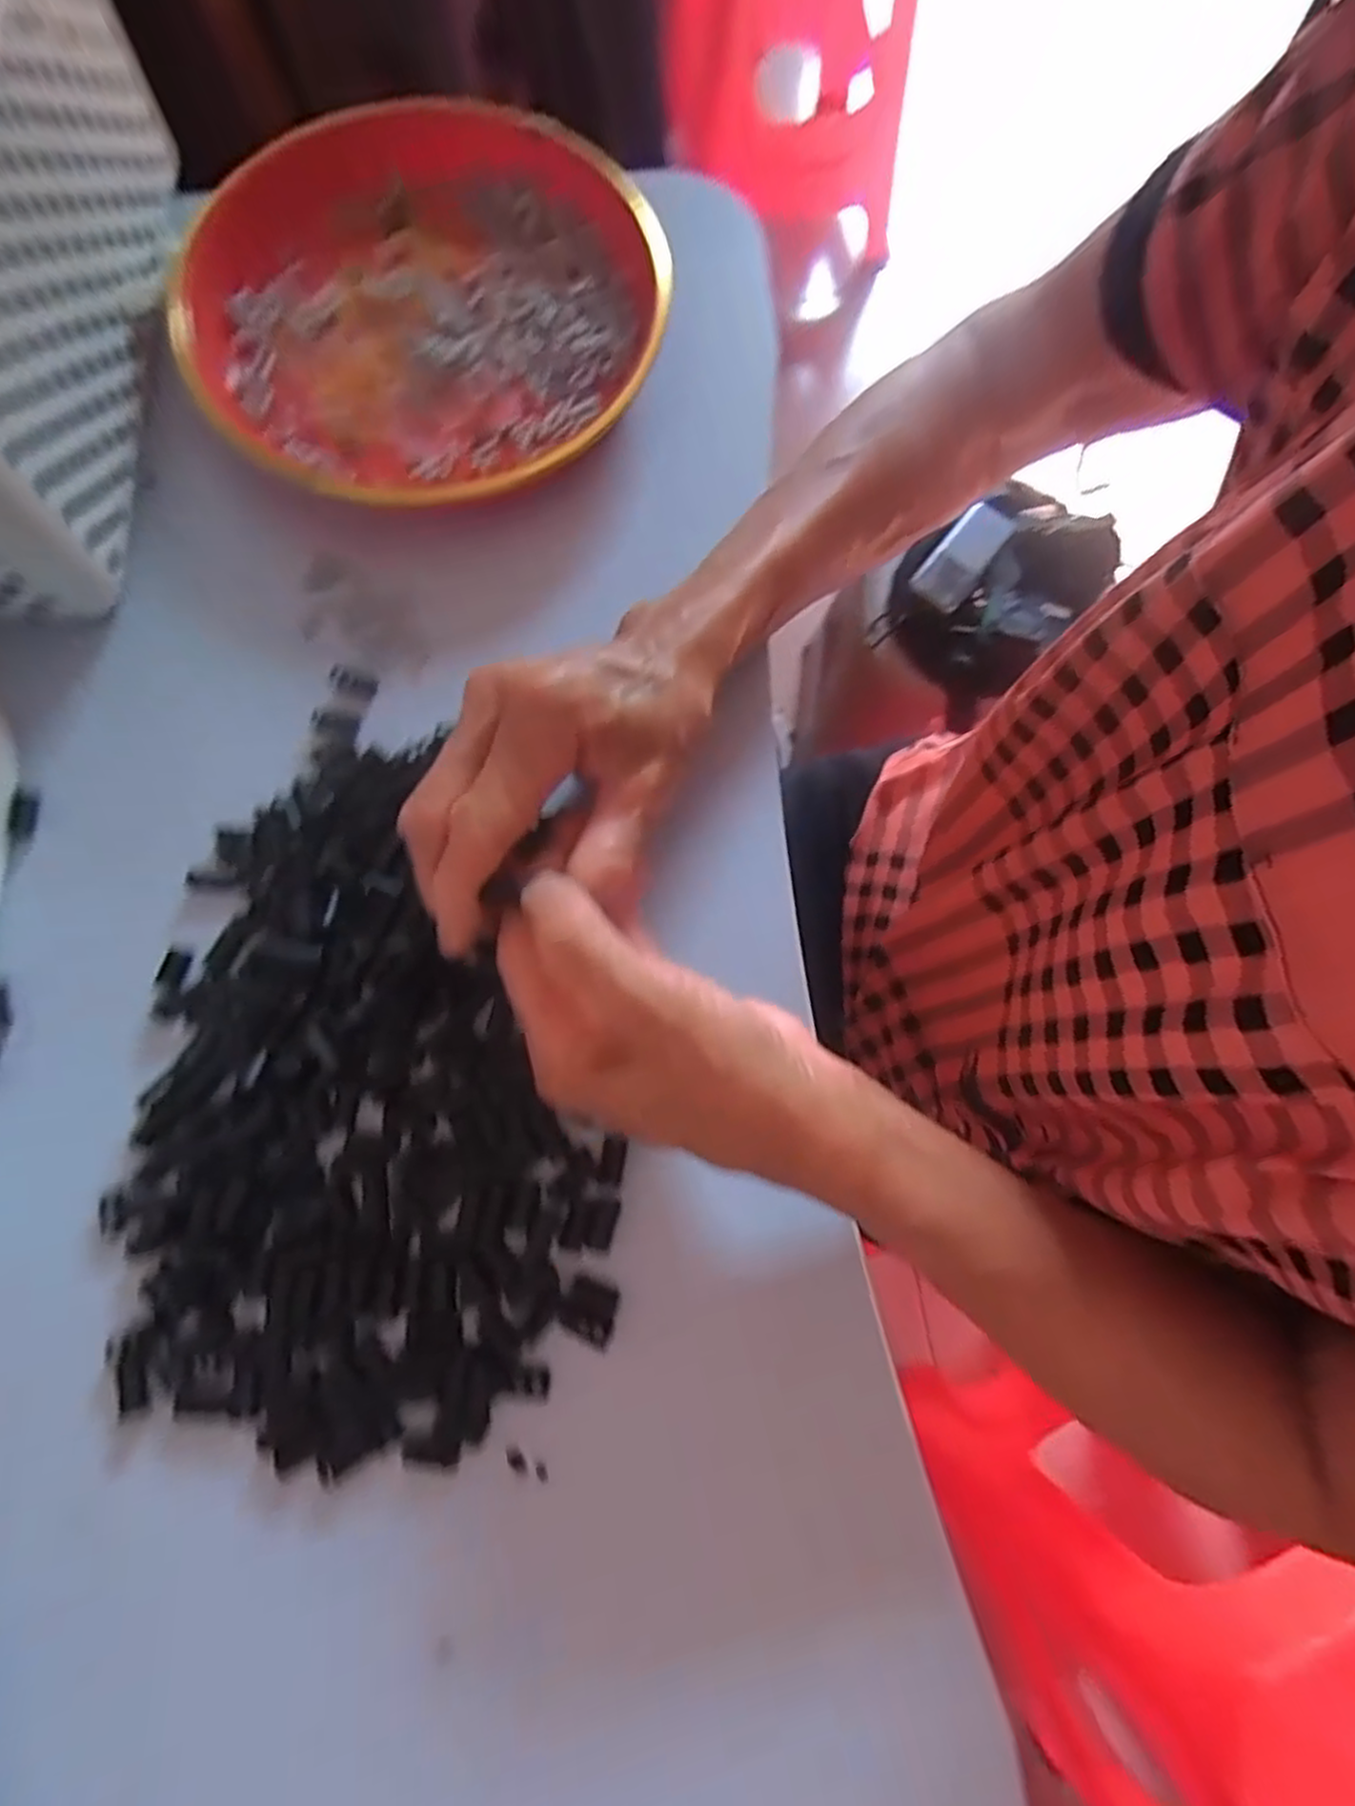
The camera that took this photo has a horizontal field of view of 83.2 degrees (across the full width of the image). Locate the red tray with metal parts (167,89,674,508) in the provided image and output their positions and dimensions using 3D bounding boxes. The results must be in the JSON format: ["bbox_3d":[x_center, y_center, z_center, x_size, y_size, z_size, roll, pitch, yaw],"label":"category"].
[{"bbox_3d":[-0.114,-0.277,0.355,0.217,0.034,0.217,-12,76,-4],"label":"red tray with metal parts"}]

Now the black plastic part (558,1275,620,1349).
[{"bbox_3d":[-0.031,0.141,0.264,0.019,0.004,0.019,21,76,5],"label":"black plastic part"}]

